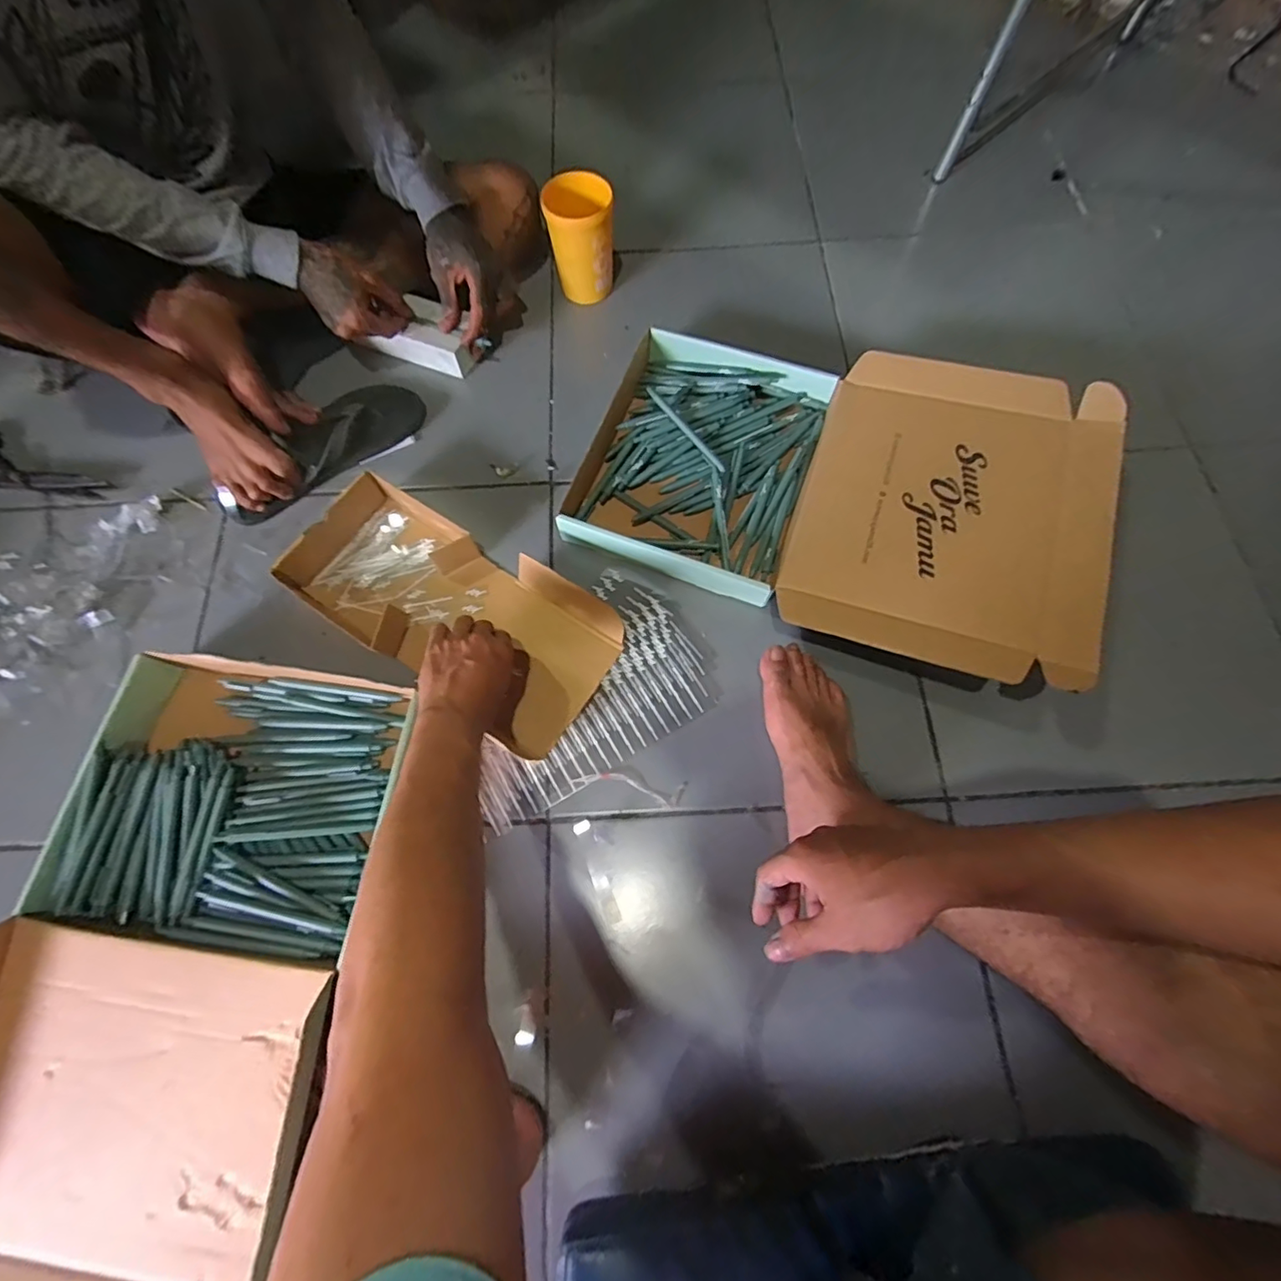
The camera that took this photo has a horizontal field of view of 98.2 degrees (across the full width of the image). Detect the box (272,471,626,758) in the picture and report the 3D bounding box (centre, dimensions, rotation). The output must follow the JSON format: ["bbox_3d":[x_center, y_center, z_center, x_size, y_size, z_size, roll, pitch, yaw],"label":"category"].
[{"bbox_3d":[-0.210,-0.034,0.624,0.365,0.045,0.181,28,73,9],"label":"box"}]

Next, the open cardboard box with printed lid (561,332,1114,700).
[{"bbox_3d":[0.214,-0.182,0.635,0.554,0.097,0.375,19,72,7],"label":"open cardboard box with printed lid"}]

